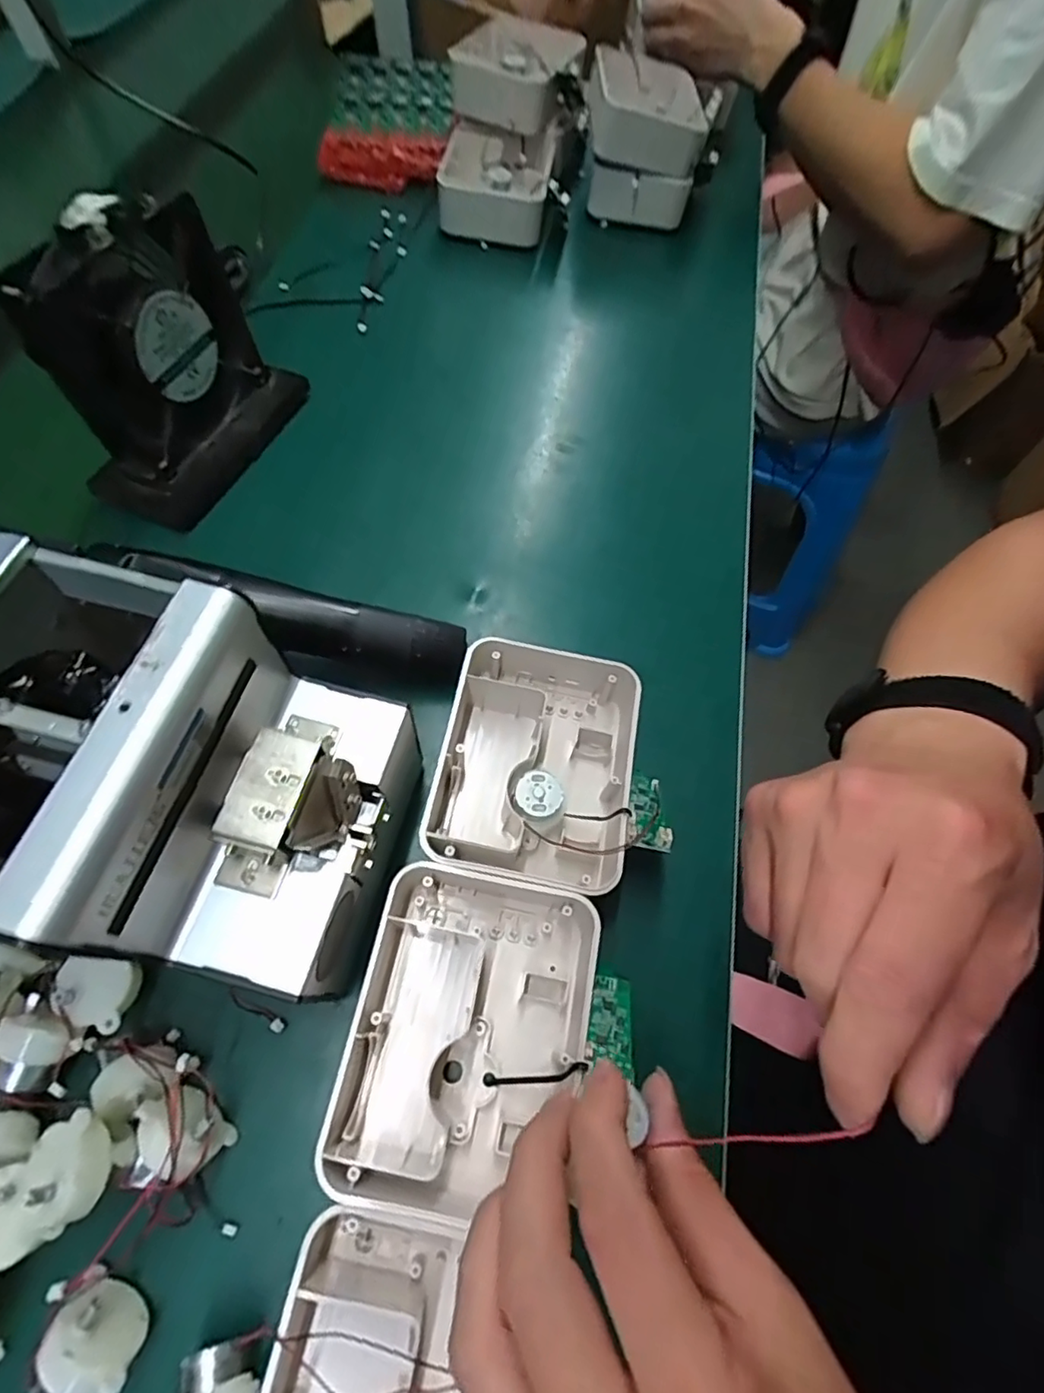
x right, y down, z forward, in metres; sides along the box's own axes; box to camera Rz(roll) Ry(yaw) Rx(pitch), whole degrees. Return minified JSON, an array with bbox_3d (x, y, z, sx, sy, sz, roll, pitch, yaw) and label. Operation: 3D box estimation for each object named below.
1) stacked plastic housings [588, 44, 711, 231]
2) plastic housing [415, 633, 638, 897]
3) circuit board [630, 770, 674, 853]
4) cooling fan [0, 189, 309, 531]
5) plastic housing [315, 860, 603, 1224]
[{"bbox_3d":[0.120,-0.541,0.586,0.112,0.094,0.102,4,63,1],"label":"stacked plastic housings"},{"bbox_3d":[0.008,0.033,0.326,0.107,0.039,0.136,9,63,3],"label":"plastic housing"},{"bbox_3d":[0.066,0.058,0.317,0.020,0.009,0.061,11,26,3],"label":"circuit board"},{"bbox_3d":[-0.227,-0.214,0.388,0.071,0.160,0.156,26,65,11],"label":"cooling fan"},{"bbox_3d":[-0.025,0.150,0.268,0.102,0.040,0.130,11,64,4],"label":"plastic housing"}]

